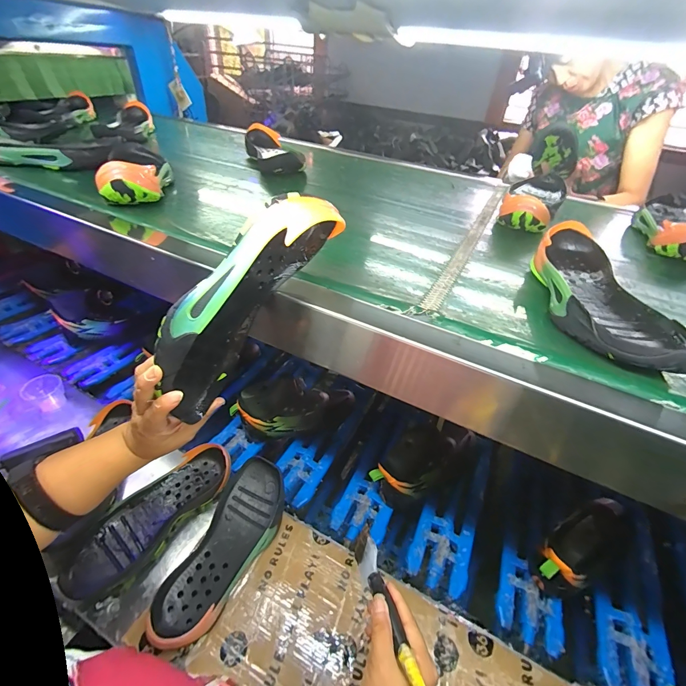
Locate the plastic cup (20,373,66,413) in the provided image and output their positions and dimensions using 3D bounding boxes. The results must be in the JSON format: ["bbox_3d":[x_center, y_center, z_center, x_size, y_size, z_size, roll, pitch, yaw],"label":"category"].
[{"bbox_3d":[-0.592,0.100,0.683,0.052,0.052,0.064,36,49,29],"label":"plastic cup"}]

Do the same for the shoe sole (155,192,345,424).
[{"bbox_3d":[-0.100,-0.035,0.329,0.042,0.247,0.100,43,9,34],"label":"shoe sole"}]

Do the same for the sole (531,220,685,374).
[{"bbox_3d":[0.285,-0.057,0.383,0.114,0.049,0.257,15,42,9],"label":"sole"}]

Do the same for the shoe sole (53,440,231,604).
[{"bbox_3d":[-0.288,0.262,0.528,0.095,0.049,0.249,30,46,24],"label":"shoe sole"}]

